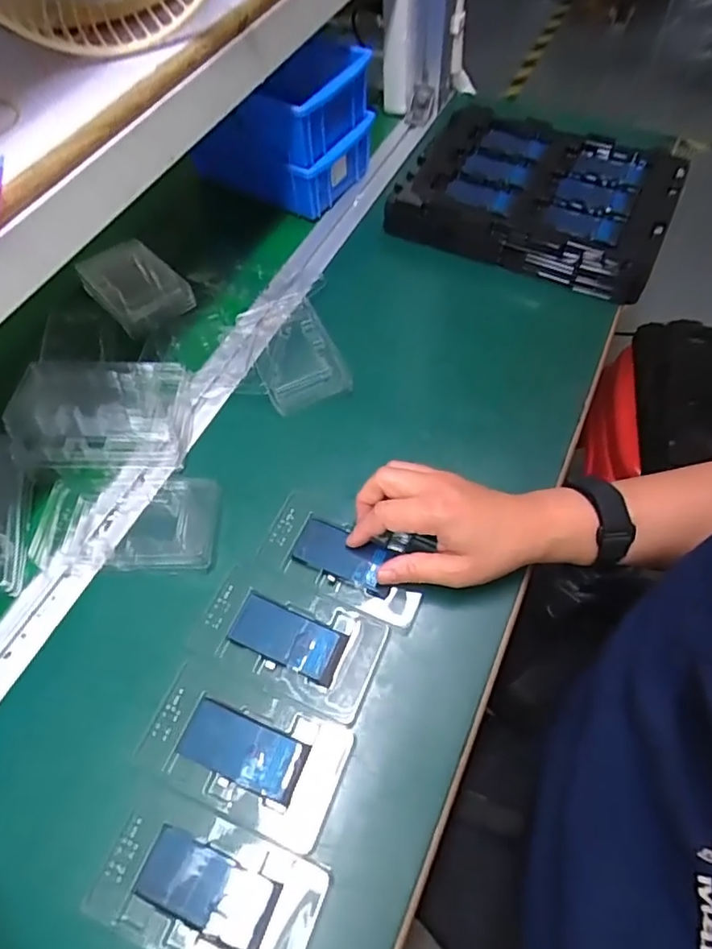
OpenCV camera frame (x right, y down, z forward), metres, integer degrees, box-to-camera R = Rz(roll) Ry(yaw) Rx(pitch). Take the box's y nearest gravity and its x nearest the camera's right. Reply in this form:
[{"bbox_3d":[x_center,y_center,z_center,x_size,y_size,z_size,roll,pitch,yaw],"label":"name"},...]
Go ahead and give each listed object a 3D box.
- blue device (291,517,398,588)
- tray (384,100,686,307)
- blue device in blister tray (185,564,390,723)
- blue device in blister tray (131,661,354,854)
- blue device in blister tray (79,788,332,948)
[{"bbox_3d":[-0.011,0.059,0.431,0.069,0.005,0.036,18,63,13],"label":"blue device"},{"bbox_3d":[0.201,-0.308,0.630,0.274,0.050,0.221,23,62,15],"label":"tray"},{"bbox_3d":[-0.047,0.115,0.397,0.124,0.013,0.070,18,61,12],"label":"blue device in blister tray"},{"bbox_3d":[-0.071,0.176,0.364,0.124,0.011,0.071,19,61,12],"label":"blue device in blister tray"},{"bbox_3d":[-0.085,0.238,0.323,0.124,0.007,0.069,19,61,12],"label":"blue device in blister tray"}]

